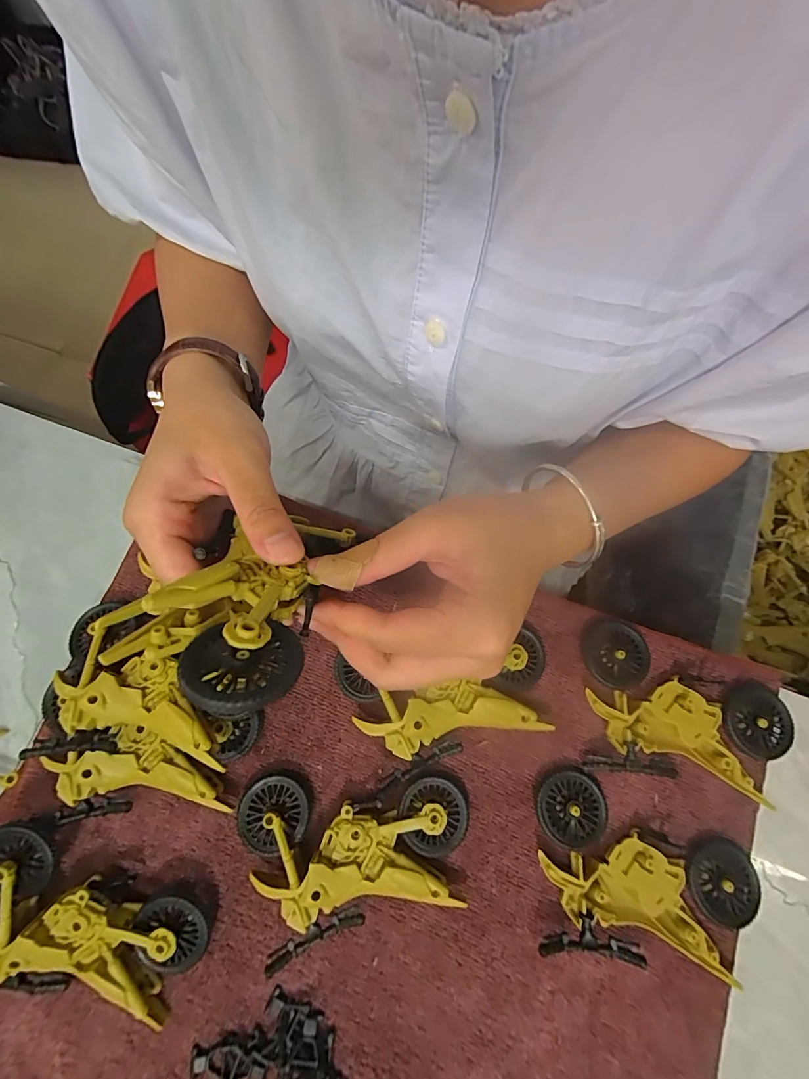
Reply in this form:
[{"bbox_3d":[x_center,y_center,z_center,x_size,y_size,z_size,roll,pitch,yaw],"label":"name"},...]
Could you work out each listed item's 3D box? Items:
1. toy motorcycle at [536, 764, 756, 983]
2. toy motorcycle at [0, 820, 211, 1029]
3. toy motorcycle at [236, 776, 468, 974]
[{"bbox_3d":[0.123,0.174,0.222,0.114,0.018,0.075,15,75,3],"label":"toy motorcycle"},{"bbox_3d":[-0.160,0.192,0.209,0.113,0.028,0.063,25,76,6],"label":"toy motorcycle"},{"bbox_3d":[-0.025,0.157,0.224,0.113,0.021,0.076,-13,75,-4],"label":"toy motorcycle"}]

